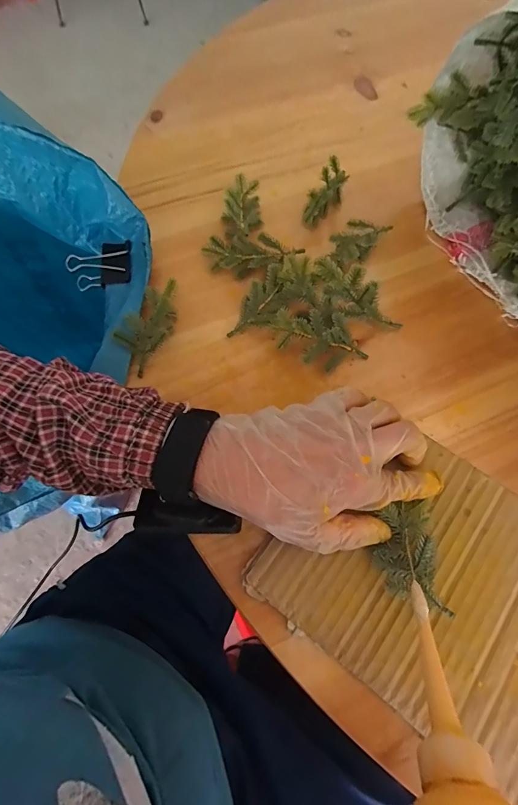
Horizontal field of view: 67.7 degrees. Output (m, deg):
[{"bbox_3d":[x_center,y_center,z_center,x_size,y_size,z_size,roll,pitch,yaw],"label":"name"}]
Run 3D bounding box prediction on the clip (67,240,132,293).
[{"bbox_3d":[-0.155,-0.130,0.387,0.060,0.036,0.046,-6,67,-2],"label":"clip"}]

